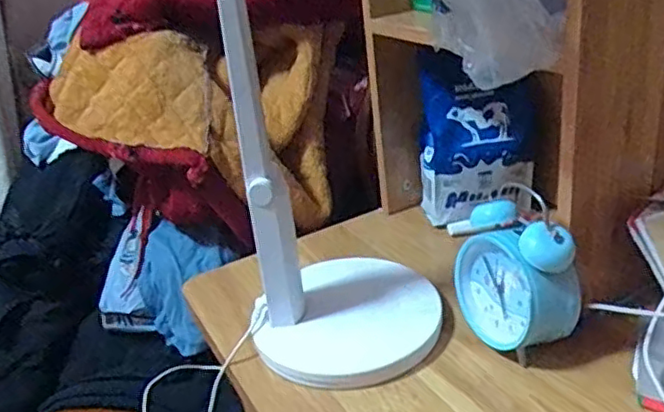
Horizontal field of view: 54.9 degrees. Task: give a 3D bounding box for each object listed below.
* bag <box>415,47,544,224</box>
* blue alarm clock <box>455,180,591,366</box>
[{"bbox_3d":[0.184,-0.086,0.799,0.144,0.198,0.061,-5,26,3],"label":"bag"},{"bbox_3d":[0.168,0.069,0.590,0.063,0.148,0.104,-17,28,-20],"label":"blue alarm clock"}]

